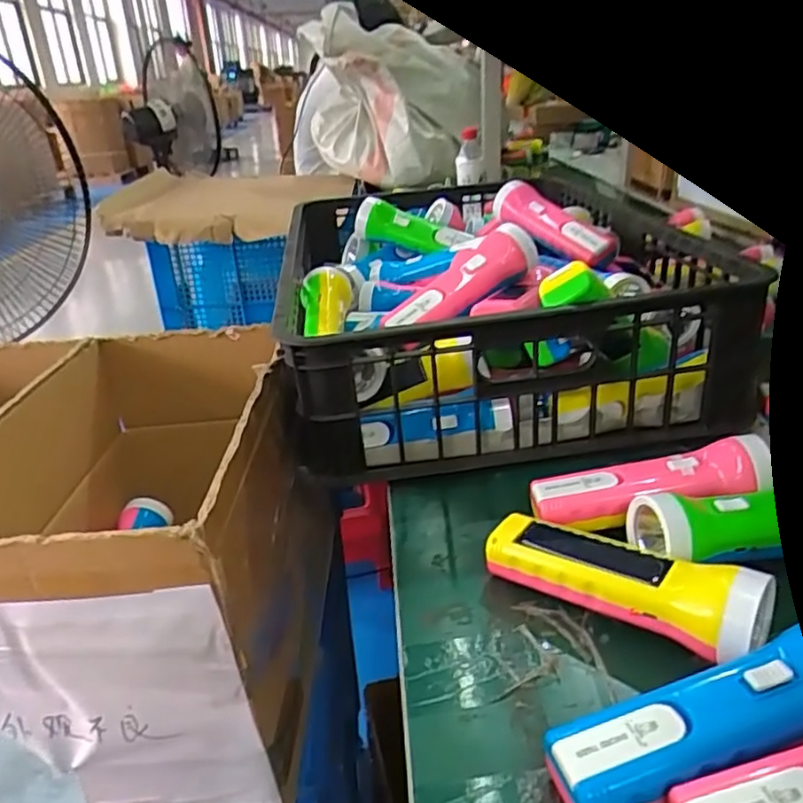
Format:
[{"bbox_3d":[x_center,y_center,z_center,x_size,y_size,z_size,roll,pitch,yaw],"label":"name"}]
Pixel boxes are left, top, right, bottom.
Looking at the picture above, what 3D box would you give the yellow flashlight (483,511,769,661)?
[{"bbox_3d":[0.127,0.105,0.399,0.161,0.055,0.047,19,34,37],"label":"yellow flashlight"}]

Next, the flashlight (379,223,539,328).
[{"bbox_3d":[0.057,-0.113,0.620,0.150,0.044,0.046,-35,35,-13],"label":"flashlight"}]

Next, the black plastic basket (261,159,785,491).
[{"bbox_3d":[0.075,-0.132,0.754,0.381,0.154,0.535,-5,27,-3],"label":"black plastic basket"}]

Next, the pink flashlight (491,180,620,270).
[{"bbox_3d":[0.171,-0.198,0.754,0.157,0.047,0.048,40,9,30],"label":"pink flashlight"}]

